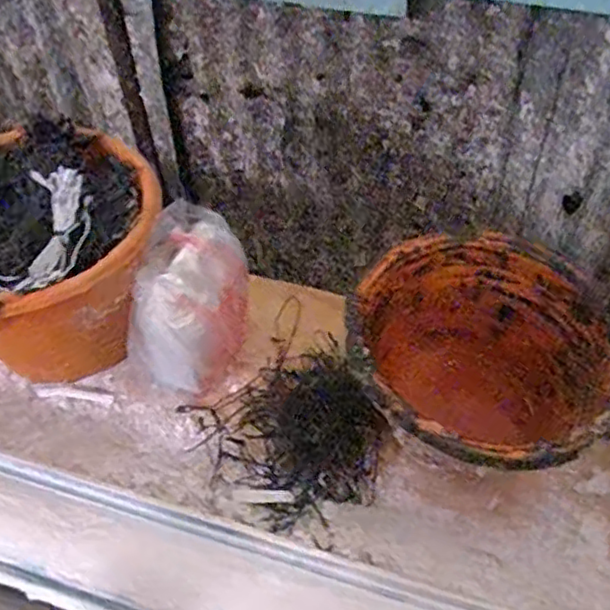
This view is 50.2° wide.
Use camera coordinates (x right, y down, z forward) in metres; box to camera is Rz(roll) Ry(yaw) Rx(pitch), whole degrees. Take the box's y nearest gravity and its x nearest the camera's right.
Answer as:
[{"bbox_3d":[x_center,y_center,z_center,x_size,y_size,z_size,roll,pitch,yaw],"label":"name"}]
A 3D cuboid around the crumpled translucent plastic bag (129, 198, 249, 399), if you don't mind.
[{"bbox_3d":[-0.114,0.000,0.712,0.118,0.191,0.138,-2,51,1],"label":"crumpled translucent plastic bag"}]

